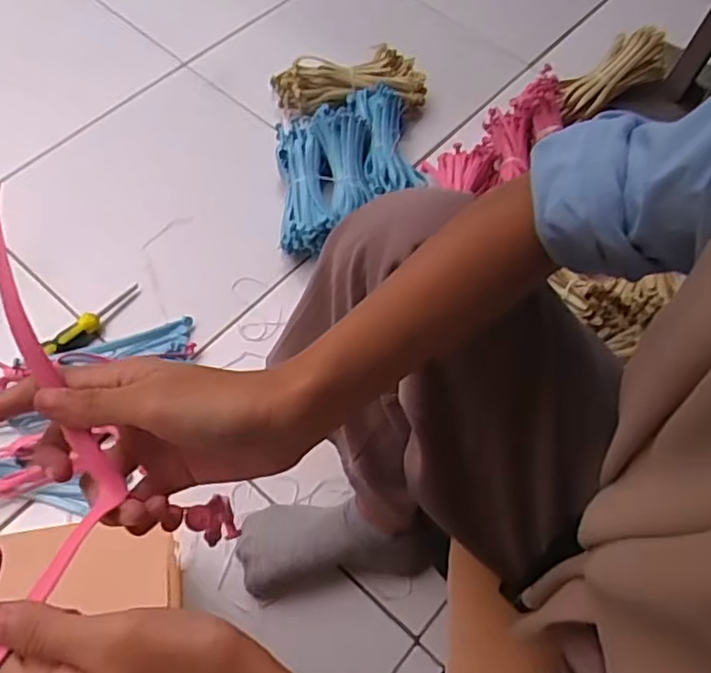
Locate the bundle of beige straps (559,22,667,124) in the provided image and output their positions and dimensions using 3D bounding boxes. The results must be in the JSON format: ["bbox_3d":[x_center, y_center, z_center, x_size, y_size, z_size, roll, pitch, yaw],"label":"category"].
[{"bbox_3d":[0.375,-0.385,0.941,0.168,0.054,0.063,-34,66,10],"label":"bundle of beige straps"}]

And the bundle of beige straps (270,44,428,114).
[{"bbox_3d":[-0.010,-0.378,0.960,0.226,0.060,0.080,-6,63,-7],"label":"bundle of beige straps"}]

